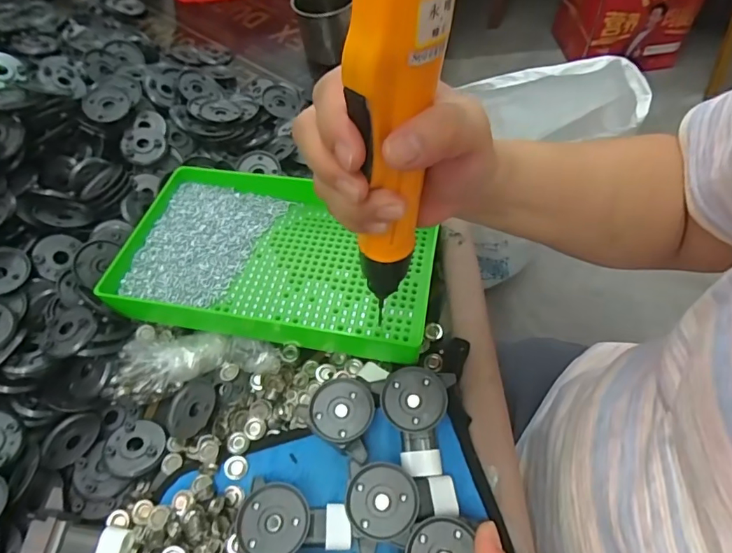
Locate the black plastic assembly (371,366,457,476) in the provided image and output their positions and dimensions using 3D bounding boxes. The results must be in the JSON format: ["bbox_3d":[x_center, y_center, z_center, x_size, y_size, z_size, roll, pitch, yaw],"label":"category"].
[{"bbox_3d":[0.030,0.092,0.310,0.051,0.016,0.063,2,57,6],"label":"black plastic assembly"}]

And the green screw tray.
[{"bbox_3d":[-0.069,-0.016,0.389,0.241,0.042,0.152,9,58,10],"label":"green screw tray"}]

